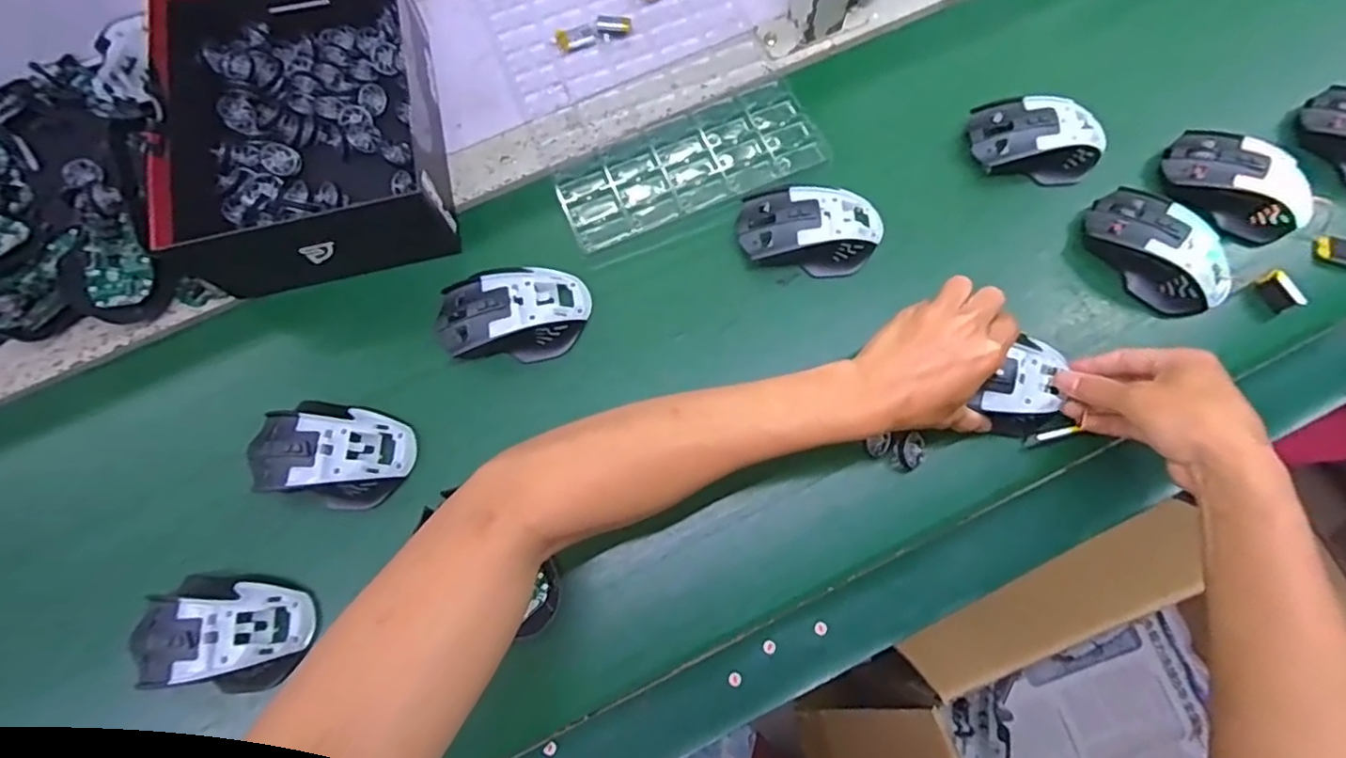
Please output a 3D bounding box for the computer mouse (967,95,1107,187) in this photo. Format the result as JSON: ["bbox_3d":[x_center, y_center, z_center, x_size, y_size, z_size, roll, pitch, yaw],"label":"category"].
[{"bbox_3d":[0.306,-0.199,0.545,0.106,0.048,0.061,11,74,2],"label":"computer mouse"}]

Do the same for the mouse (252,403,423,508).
[{"bbox_3d":[-0.251,0.053,0.467,0.116,0.036,0.073,11,74,2],"label":"mouse"}]

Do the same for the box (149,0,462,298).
[{"bbox_3d":[-0.292,-0.210,0.513,0.193,0.077,0.255,-14,75,-5],"label":"box"}]

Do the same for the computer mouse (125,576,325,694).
[{"bbox_3d":[-0.307,0.171,0.434,0.117,0.039,0.069,1,74,-1],"label":"computer mouse"}]

